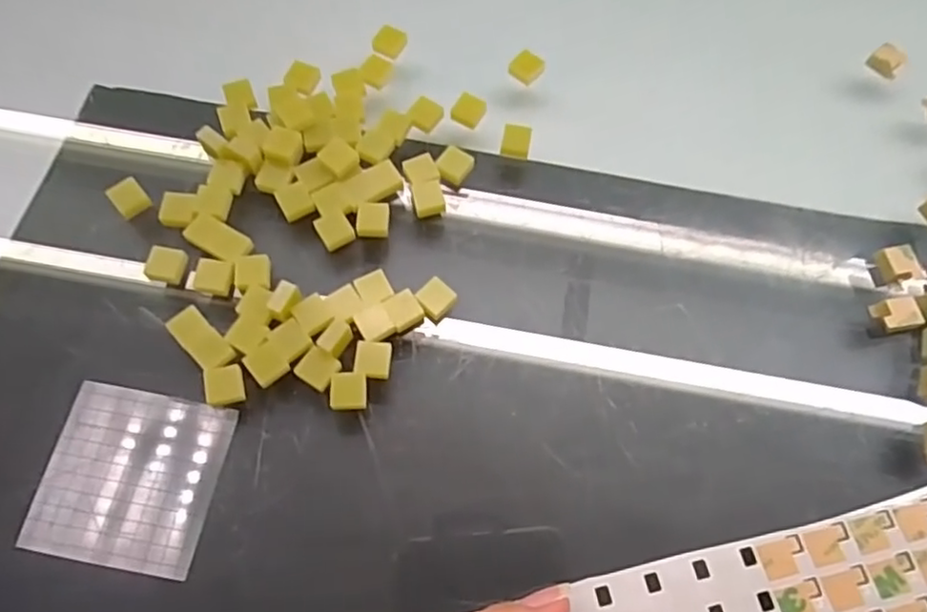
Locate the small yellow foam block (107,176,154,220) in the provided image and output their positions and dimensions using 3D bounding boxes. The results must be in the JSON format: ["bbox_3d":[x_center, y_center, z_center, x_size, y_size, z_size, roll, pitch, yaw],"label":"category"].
[{"bbox_3d":[-0.113,-0.036,0.221,0.011,0.006,0.012,-38,73,-16],"label":"small yellow foam block"}]

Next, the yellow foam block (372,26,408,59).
[{"bbox_3d":[-0.028,-0.101,0.251,0.011,0.005,0.012,30,69,10],"label":"yellow foam block"}]

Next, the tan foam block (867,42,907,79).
[{"bbox_3d":[0.165,-0.096,0.255,0.012,0.008,0.009,40,71,14],"label":"tan foam block"}]

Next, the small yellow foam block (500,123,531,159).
[{"bbox_3d":[0.019,-0.059,0.236,0.010,0.005,0.011,10,67,2],"label":"small yellow foam block"}]

